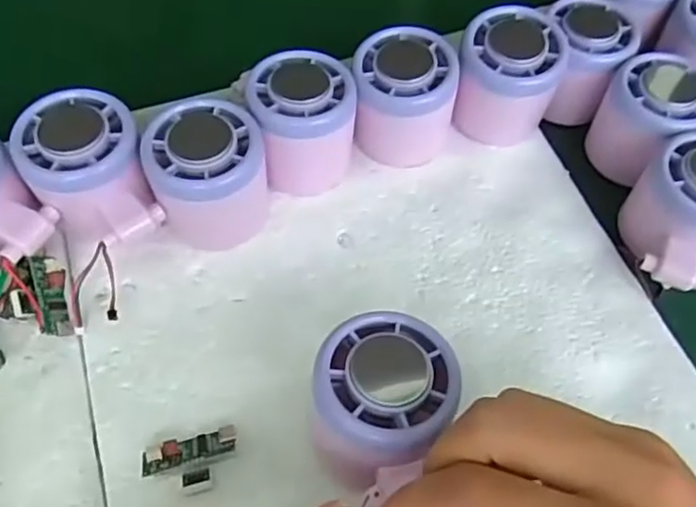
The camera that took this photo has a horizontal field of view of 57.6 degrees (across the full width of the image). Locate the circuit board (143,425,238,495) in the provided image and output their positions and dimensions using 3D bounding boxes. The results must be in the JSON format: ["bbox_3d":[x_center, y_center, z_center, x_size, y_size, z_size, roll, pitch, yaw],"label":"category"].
[{"bbox_3d":[-0.065,0.088,0.266,0.038,0.009,0.023,-17,60,-12],"label":"circuit board"}]

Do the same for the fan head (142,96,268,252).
[{"bbox_3d":[-0.068,-0.037,0.313,0.056,0.060,0.052,-11,59,-9],"label":"fan head"}]

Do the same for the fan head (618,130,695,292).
[{"bbox_3d":[0.169,-0.020,0.318,0.054,0.049,0.070,37,64,20],"label":"fan head"}]

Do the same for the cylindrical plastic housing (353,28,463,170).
[{"bbox_3d":[0.031,-0.085,0.347,0.053,0.057,0.046,12,58,6],"label":"cylindrical plastic housing"}]

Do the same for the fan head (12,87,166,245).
[{"bbox_3d":[-0.124,-0.033,0.308,0.055,0.061,0.068,-17,60,-12],"label":"fan head"}]

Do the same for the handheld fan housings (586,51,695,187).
[{"bbox_3d":[0.165,-0.072,0.348,0.056,0.052,0.051,1,58,-1],"label":"handheld fan housings"}]

